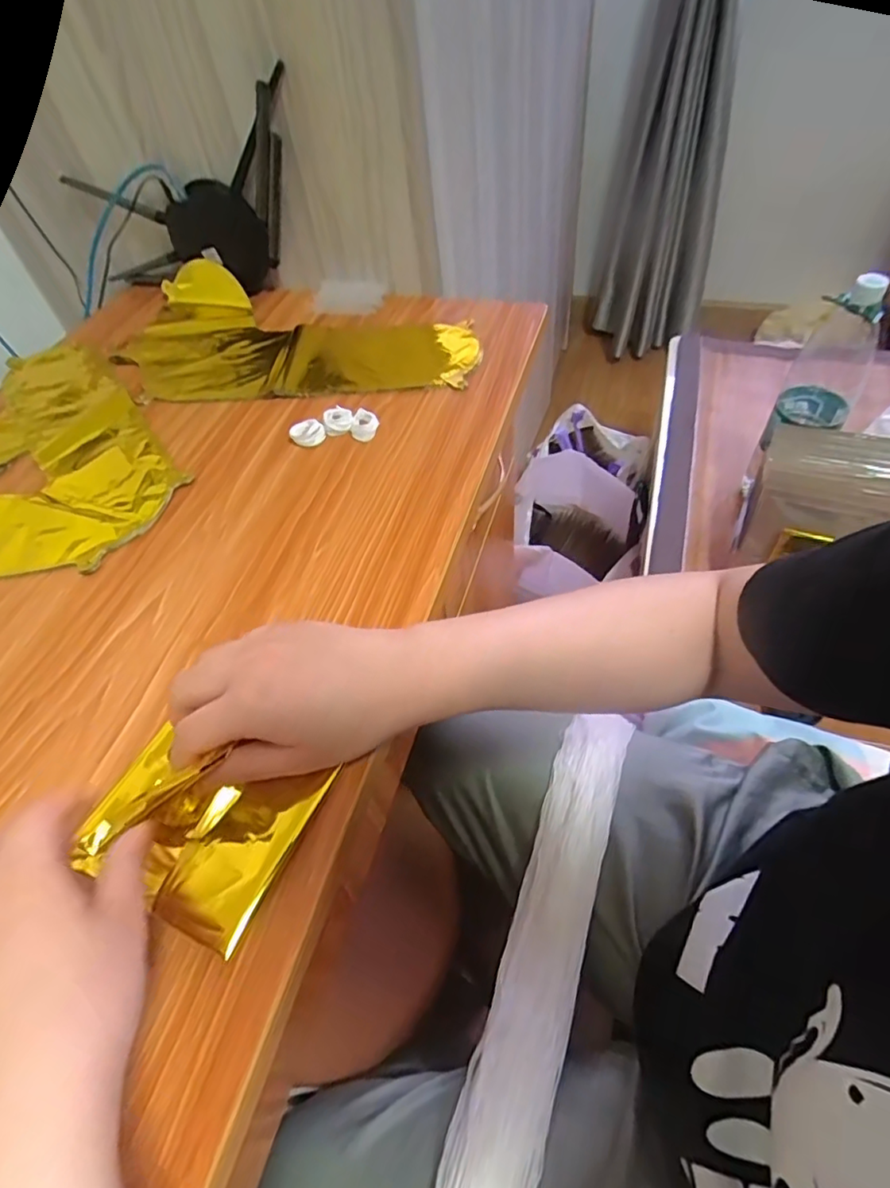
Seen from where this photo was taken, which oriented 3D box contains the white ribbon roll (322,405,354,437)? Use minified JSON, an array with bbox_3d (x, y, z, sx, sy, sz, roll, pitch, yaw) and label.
[{"bbox_3d":[-0.097,-0.157,0.517,0.025,0.011,0.031,-21,54,-10],"label":"white ribbon roll"}]

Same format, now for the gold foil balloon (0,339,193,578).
[{"bbox_3d":[-0.428,-0.141,0.539,0.351,0.021,0.349,-12,52,-4],"label":"gold foil balloon"}]

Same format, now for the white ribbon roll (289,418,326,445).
[{"bbox_3d":[-0.122,-0.143,0.510,0.030,0.011,0.024,-23,54,-12],"label":"white ribbon roll"}]

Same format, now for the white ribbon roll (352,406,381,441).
[{"bbox_3d":[-0.072,-0.151,0.509,0.023,0.011,0.029,10,54,13],"label":"white ribbon roll"}]

